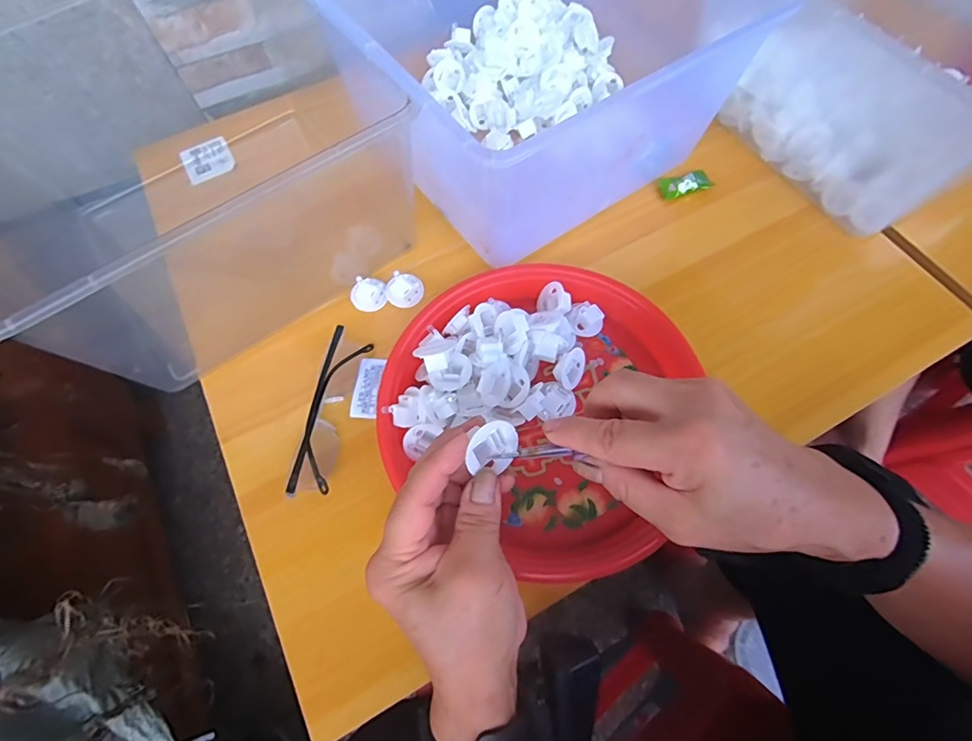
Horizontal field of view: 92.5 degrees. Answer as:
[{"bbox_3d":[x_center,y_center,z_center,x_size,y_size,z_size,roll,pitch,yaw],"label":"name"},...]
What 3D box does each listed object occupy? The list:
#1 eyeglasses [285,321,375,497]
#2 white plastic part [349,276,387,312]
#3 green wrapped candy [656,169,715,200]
[{"bbox_3d":[-0.118,0.029,0.357,0.029,0.029,0.131,7,65,5],"label":"eyeglasses"},{"bbox_3d":[-0.103,-0.068,0.405,0.030,0.021,0.025,-24,67,-10],"label":"white plastic part"},{"bbox_3d":[0.192,-0.181,0.449,0.048,0.013,0.022,-9,64,12],"label":"green wrapped candy"}]

